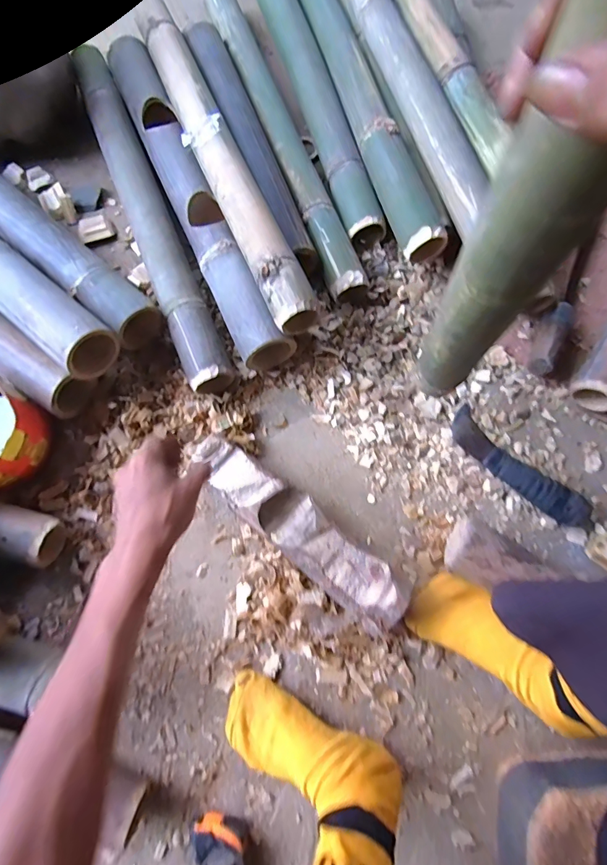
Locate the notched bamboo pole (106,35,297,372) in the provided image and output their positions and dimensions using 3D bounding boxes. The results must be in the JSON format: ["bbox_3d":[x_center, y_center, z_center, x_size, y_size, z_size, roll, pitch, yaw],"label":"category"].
[{"bbox_3d":[-0.169,-0.352,0.617,0.072,0.082,0.585,-25,77,-7],"label":"notched bamboo pole"}]

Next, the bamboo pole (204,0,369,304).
[{"bbox_3d":[-0.040,-0.481,0.643,0.059,0.046,0.624,-21,77,-6],"label":"bamboo pole"}]

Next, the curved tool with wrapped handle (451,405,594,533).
[{"bbox_3d":[0.292,0.054,0.546,0.051,0.043,0.224,-42,79,-9],"label":"curved tool with wrapped handle"}]

